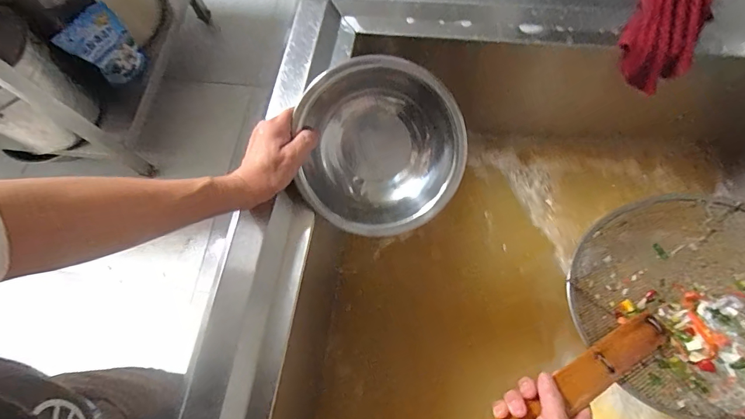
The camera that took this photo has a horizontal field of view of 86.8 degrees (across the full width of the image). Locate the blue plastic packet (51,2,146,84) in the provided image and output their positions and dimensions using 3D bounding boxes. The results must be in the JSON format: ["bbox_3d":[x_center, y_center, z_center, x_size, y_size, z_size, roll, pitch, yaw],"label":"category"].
[{"bbox_3d":[-0.871,-0.528,1.296,0.180,0.226,0.035,-45,53,-7],"label":"blue plastic packet"}]

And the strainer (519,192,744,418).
[{"bbox_3d":[0.227,0.155,0.397,0.513,0.106,0.227,-23,69,-16],"label":"strainer"}]

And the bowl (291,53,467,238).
[{"bbox_3d":[0.009,-0.067,0.449,0.184,0.074,0.194,-4,110,5],"label":"bowl"}]

